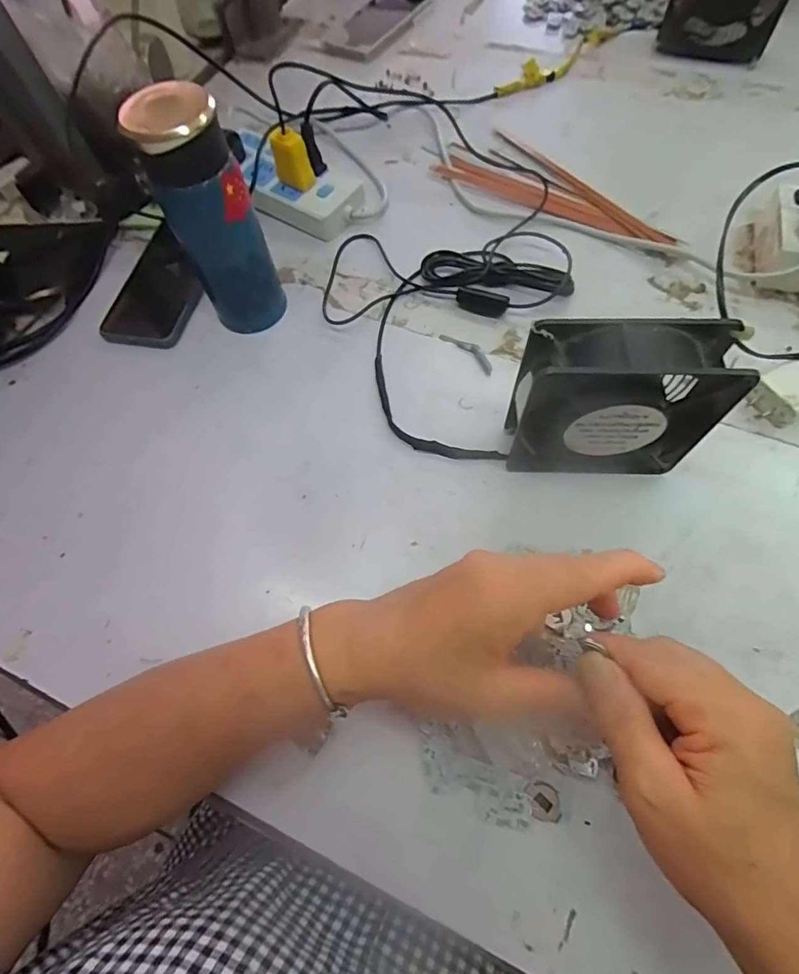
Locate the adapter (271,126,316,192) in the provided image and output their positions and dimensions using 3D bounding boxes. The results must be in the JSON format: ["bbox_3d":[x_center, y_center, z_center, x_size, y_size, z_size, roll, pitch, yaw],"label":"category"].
[{"bbox_3d":[-0.103,-0.313,0.467,0.034,0.049,0.018,26,69,15],"label":"adapter"}]

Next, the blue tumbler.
[{"bbox_3d":[-0.139,-0.198,0.379,0.064,0.171,0.066,-1,65,3],"label":"blue tumbler"}]

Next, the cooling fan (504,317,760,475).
[{"bbox_3d":[0.139,-0.052,0.322,0.127,0.118,0.044,1,65,4],"label":"cooling fan"}]

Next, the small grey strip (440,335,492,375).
[{"bbox_3d":[0.059,-0.118,0.419,0.013,0.006,0.058,-42,69,-15],"label":"small grey strip"}]

